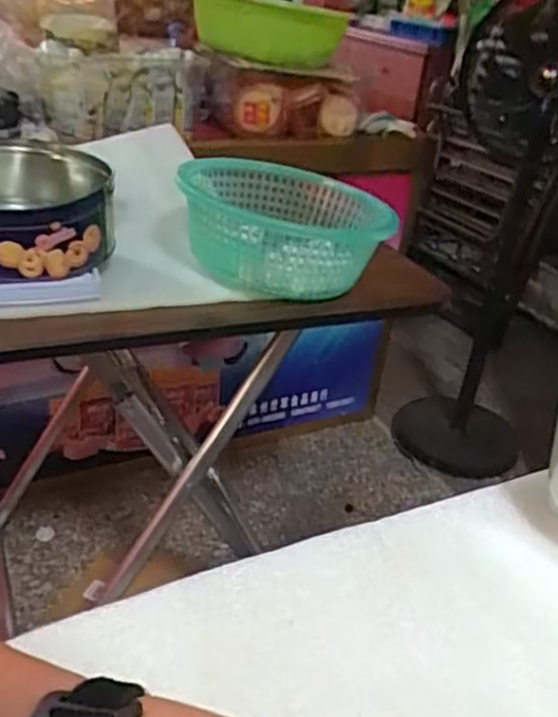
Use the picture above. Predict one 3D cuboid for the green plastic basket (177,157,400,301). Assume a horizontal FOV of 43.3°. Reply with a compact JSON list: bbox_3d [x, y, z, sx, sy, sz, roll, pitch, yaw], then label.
[{"bbox_3d":[0.007,-0.145,0.774,0.213,0.086,0.221,1,30,-10],"label":"green plastic basket"}]

